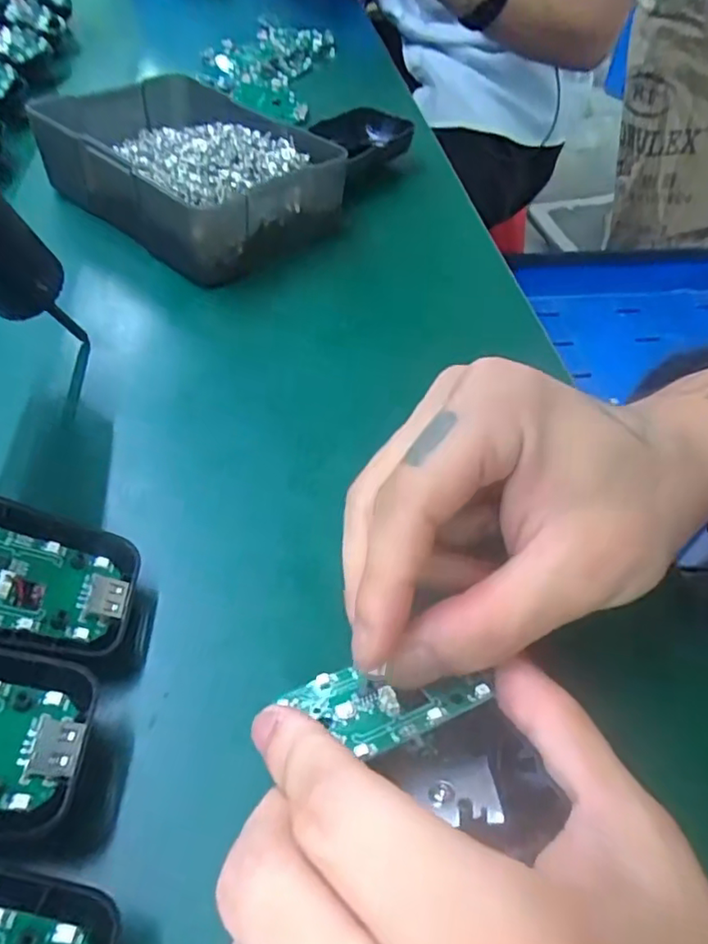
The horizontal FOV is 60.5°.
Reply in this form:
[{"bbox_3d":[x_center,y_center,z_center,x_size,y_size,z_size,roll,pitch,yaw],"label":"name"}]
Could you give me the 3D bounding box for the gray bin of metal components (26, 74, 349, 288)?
[{"bbox_3d":[-0.100,-0.187,0.375,0.177,0.049,0.125,34,56,23],"label":"gray bin of metal components"}]

